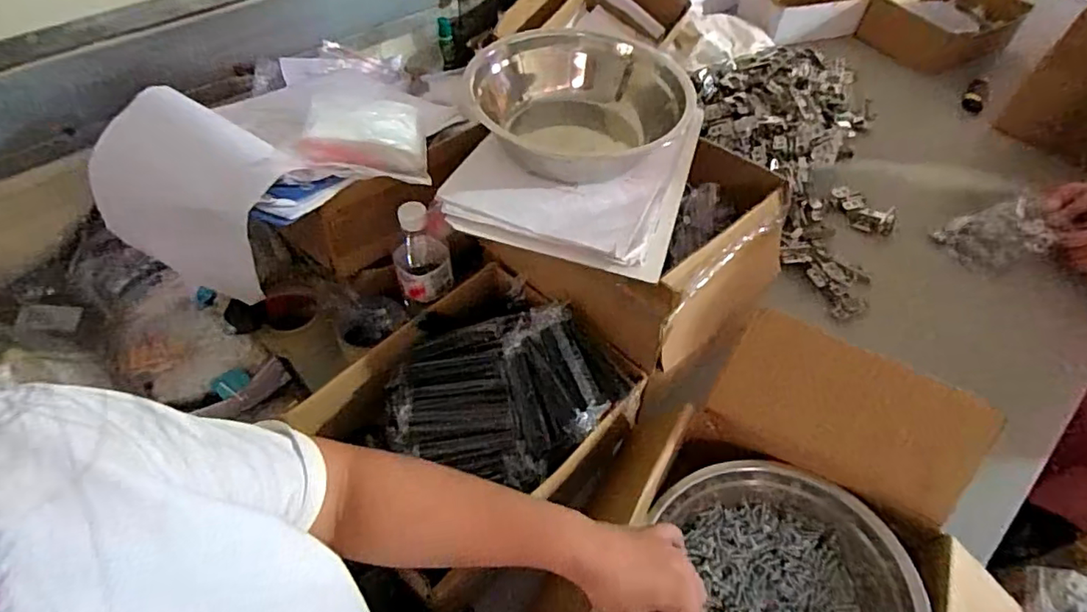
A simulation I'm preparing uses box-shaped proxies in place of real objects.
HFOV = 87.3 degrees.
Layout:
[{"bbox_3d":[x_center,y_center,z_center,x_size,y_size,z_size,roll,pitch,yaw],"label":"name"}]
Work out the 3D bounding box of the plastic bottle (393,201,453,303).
[{"bbox_3d":[-0.151,-0.074,0.692,0.068,0.115,0.082,-8,53,-8],"label":"plastic bottle"}]

